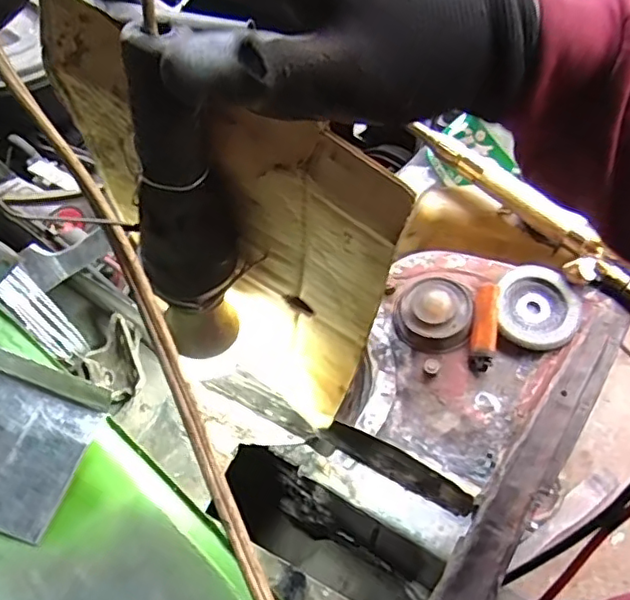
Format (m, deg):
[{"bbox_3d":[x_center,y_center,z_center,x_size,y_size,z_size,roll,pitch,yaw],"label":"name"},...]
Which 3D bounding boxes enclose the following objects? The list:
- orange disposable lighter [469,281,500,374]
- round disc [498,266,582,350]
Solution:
[{"bbox_3d":[0.158,0.026,0.550,0.021,0.017,0.083,9,81,7],"label":"orange disposable lighter"},{"bbox_3d":[0.209,0.007,0.554,0.073,0.020,0.078,0,57,1],"label":"round disc"}]

